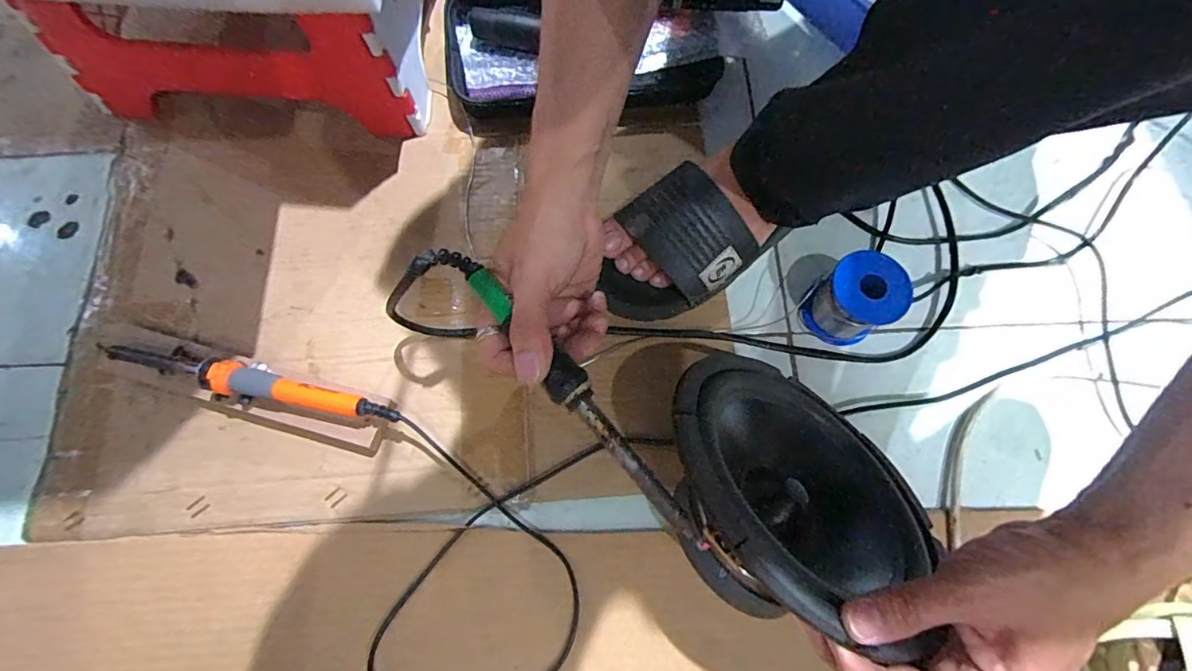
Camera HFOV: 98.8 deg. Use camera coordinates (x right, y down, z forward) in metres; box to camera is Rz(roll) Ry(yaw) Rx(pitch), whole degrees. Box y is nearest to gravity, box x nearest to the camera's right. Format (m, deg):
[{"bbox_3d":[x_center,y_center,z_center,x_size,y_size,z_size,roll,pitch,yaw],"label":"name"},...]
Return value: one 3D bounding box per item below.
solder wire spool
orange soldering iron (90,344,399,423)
[{"bbox_3d":[0.220,-0.029,0.439,0.056,0.067,0.063,-37,78,-12],"label":"solder wire spool"},{"bbox_3d":[-0.267,0.035,0.393,0.232,0.022,0.022,10,73,1],"label":"orange soldering iron"}]

